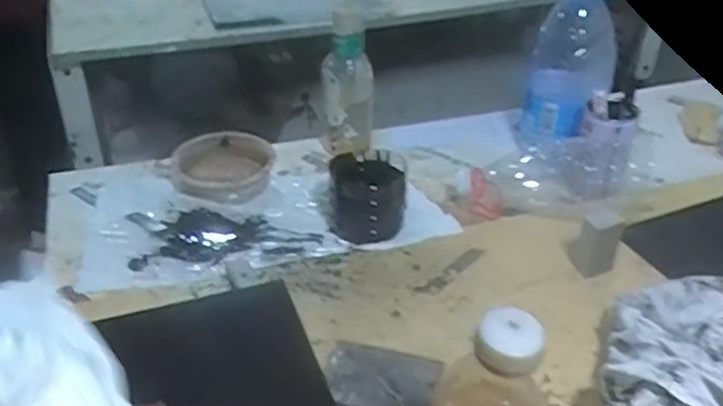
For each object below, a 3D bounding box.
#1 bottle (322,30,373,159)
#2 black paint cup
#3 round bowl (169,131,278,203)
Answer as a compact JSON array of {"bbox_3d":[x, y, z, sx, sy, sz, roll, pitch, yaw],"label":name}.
[{"bbox_3d":[-0.018,-0.142,0.937,0.064,0.166,0.053,1,36,-1],"label":"bottle"},{"bbox_3d":[-0.005,-0.011,0.818,0.078,0.068,0.095,-22,42,-29],"label":"black paint cup"},{"bbox_3d":[-0.171,-0.045,0.886,0.126,0.033,0.139,-15,38,-21],"label":"round bowl"}]

